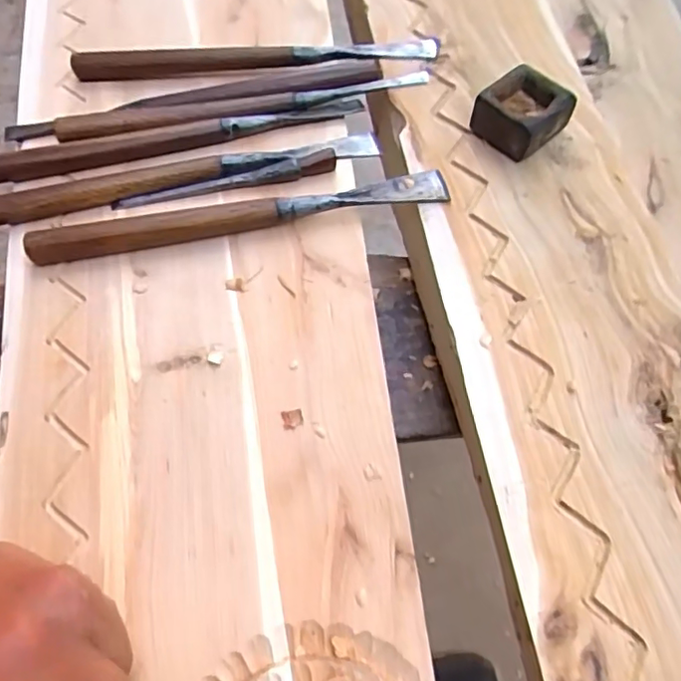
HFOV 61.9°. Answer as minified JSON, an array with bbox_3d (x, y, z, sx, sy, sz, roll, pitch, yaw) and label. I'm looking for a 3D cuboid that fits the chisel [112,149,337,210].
[{"bbox_3d":[-0.073,-0.102,0.366,0.142,0.009,0.013,-14,63,-7],"label":"chisel"}]

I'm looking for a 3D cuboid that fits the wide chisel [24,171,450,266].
[{"bbox_3d":[-0.057,-0.077,0.343,0.249,0.022,0.019,-10,63,-4],"label":"wide chisel"}]

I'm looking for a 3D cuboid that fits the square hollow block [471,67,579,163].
[{"bbox_3d":[0.117,-0.147,0.368,0.052,0.029,0.045,-39,68,-18],"label":"square hollow block"}]

